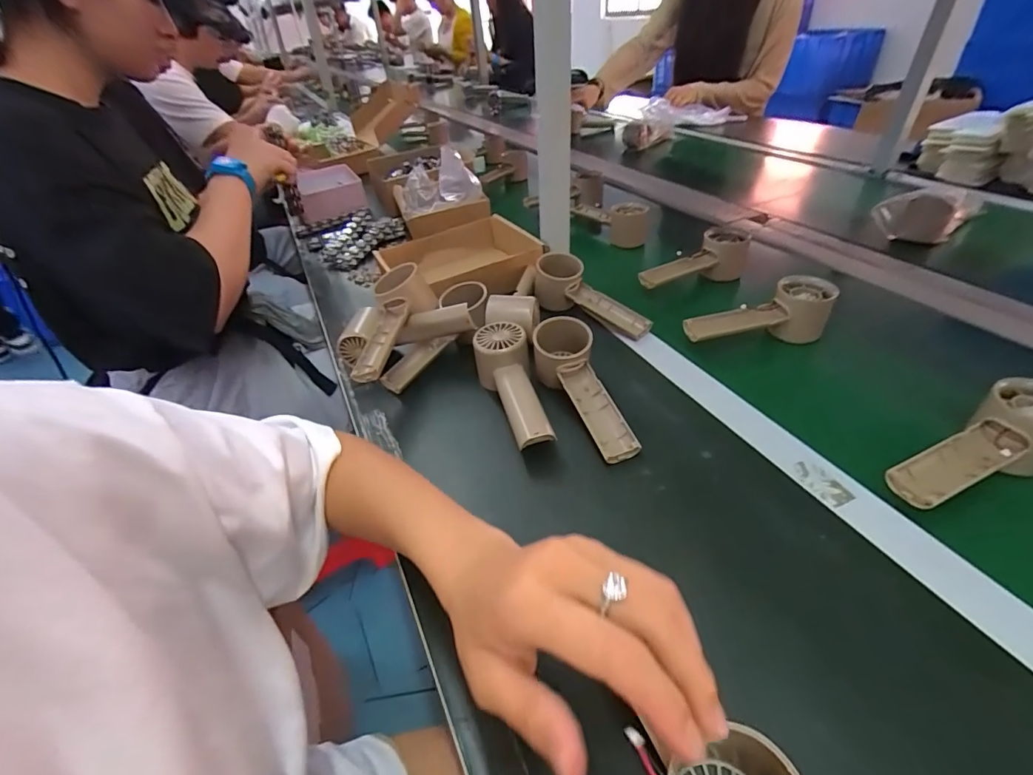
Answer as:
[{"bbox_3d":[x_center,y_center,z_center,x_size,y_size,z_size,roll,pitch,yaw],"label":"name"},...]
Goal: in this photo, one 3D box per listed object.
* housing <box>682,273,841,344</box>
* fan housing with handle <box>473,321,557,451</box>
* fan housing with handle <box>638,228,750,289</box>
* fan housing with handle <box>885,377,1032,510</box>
[{"bbox_3d":[0.262,-0.073,0.522,0.158,0.068,0.052,-10,40,-3],"label":"housing"},{"bbox_3d":[-0.007,-0.003,0.451,0.053,0.044,0.147,-11,40,-4],"label":"fan housing with handle"},{"bbox_3d":[0.239,-0.156,0.631,0.154,0.067,0.056,-23,43,-18],"label":"fan housing with handle"},{"bbox_3d":[0.347,0.050,0.347,0.153,0.053,0.054,-23,43,-18],"label":"fan housing with handle"}]

